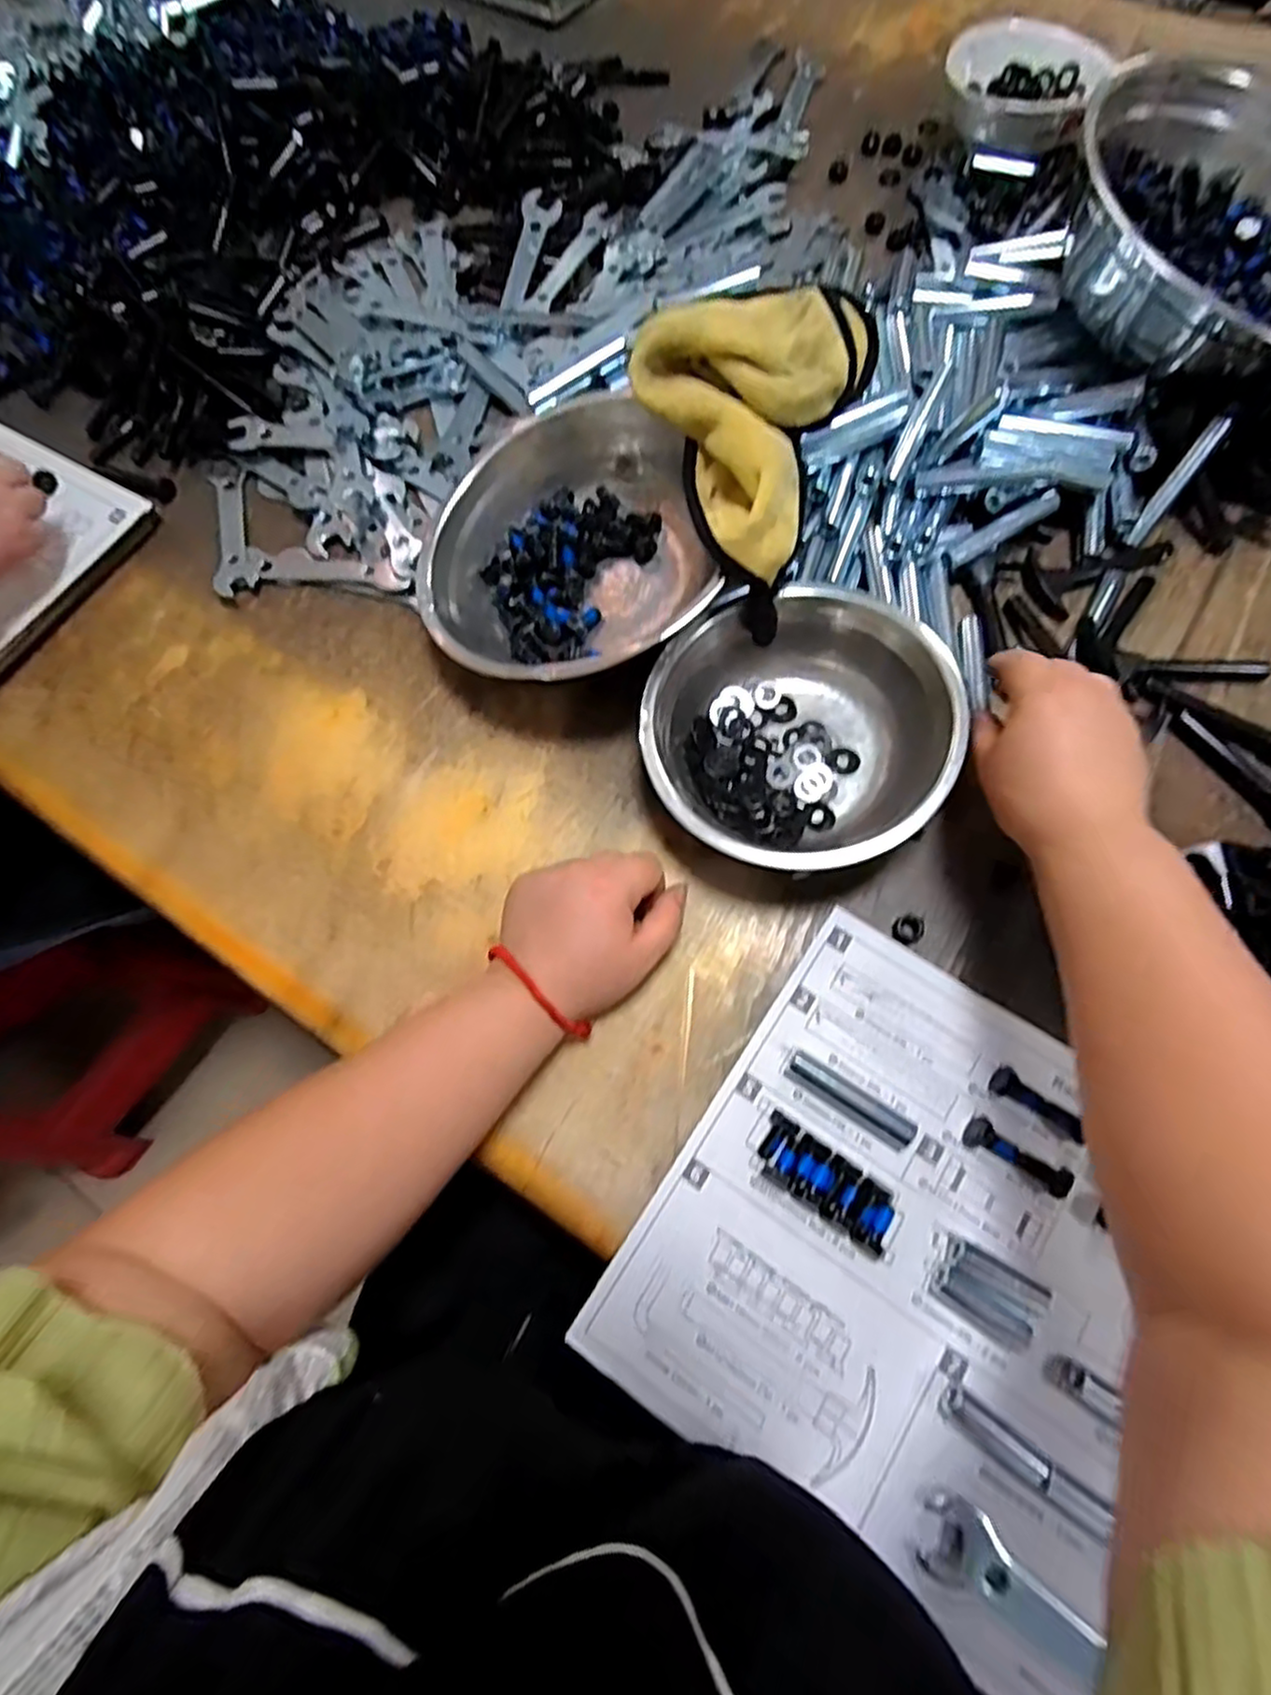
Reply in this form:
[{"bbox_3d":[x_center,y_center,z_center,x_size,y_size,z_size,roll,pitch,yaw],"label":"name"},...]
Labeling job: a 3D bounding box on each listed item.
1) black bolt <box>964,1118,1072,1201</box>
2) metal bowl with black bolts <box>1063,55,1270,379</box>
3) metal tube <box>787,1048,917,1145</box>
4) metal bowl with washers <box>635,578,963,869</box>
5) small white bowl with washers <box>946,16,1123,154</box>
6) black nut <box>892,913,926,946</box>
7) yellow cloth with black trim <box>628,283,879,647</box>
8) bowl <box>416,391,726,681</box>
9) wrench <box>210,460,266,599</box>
[{"bbox_3d":[0.206,0.166,0.384,0.052,0.018,0.016,31,74,11],"label":"black bolt"},{"bbox_3d":[0.403,-0.411,0.492,0.179,0.100,0.217,-20,72,-6],"label":"metal bowl with black bolts"},{"bbox_3d":[0.121,0.139,0.401,0.072,0.011,0.013,32,75,12],"label":"metal tube"},{"bbox_3d":[0.097,-0.073,0.445,0.177,0.072,0.168,0,71,1],"label":"metal bowl with washers"},{"bbox_3d":[0.339,-0.670,0.643,0.130,0.059,0.124,0,71,1],"label":"small white bowl with washers"},{"bbox_3d":[0.167,0.050,0.436,0.018,0.007,0.018,0,71,1],"label":"black nut"},{"bbox_3d":[0.066,-0.286,0.468,0.141,0.081,0.258,19,72,7],"label":"yellow cloth with black trim"},{"bbox_3d":[-0.049,-0.192,0.490,0.186,0.088,0.188,0,71,1],"label":"bowl"},{"bbox_3d":[-0.317,-0.257,0.567,0.034,0.013,0.135,-15,71,-4],"label":"wrench"}]

